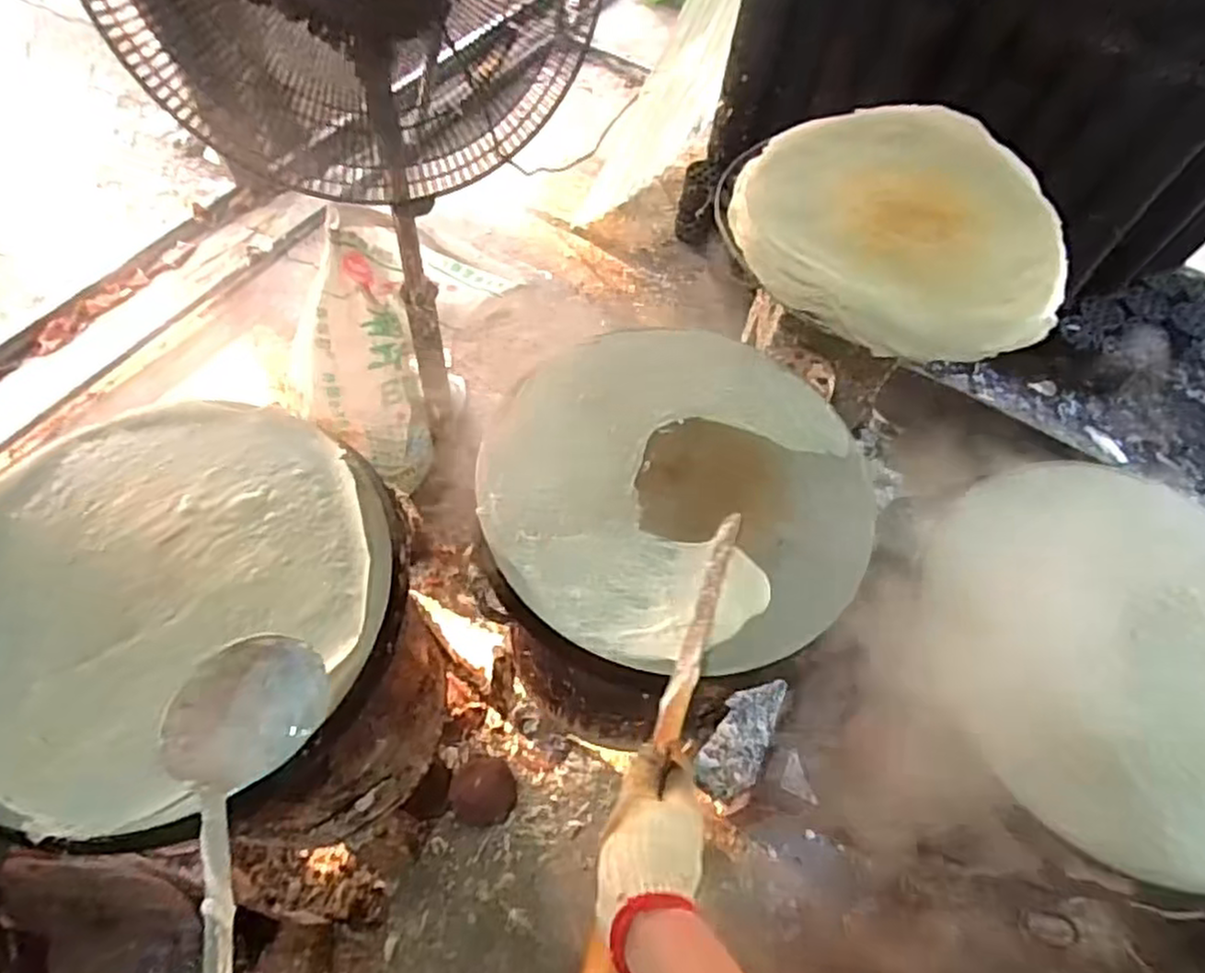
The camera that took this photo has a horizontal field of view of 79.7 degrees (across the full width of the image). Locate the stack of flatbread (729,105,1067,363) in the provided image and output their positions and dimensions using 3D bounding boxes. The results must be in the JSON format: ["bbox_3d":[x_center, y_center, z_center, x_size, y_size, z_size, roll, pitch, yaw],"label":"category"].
[{"bbox_3d":[0.361,-0.319,0.876,0.392,0.062,0.366,12,60,3],"label":"stack of flatbread"}]

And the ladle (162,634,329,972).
[{"bbox_3d":[-0.191,0.249,0.369,0.068,0.097,0.338,-7,57,-8],"label":"ladle"}]

